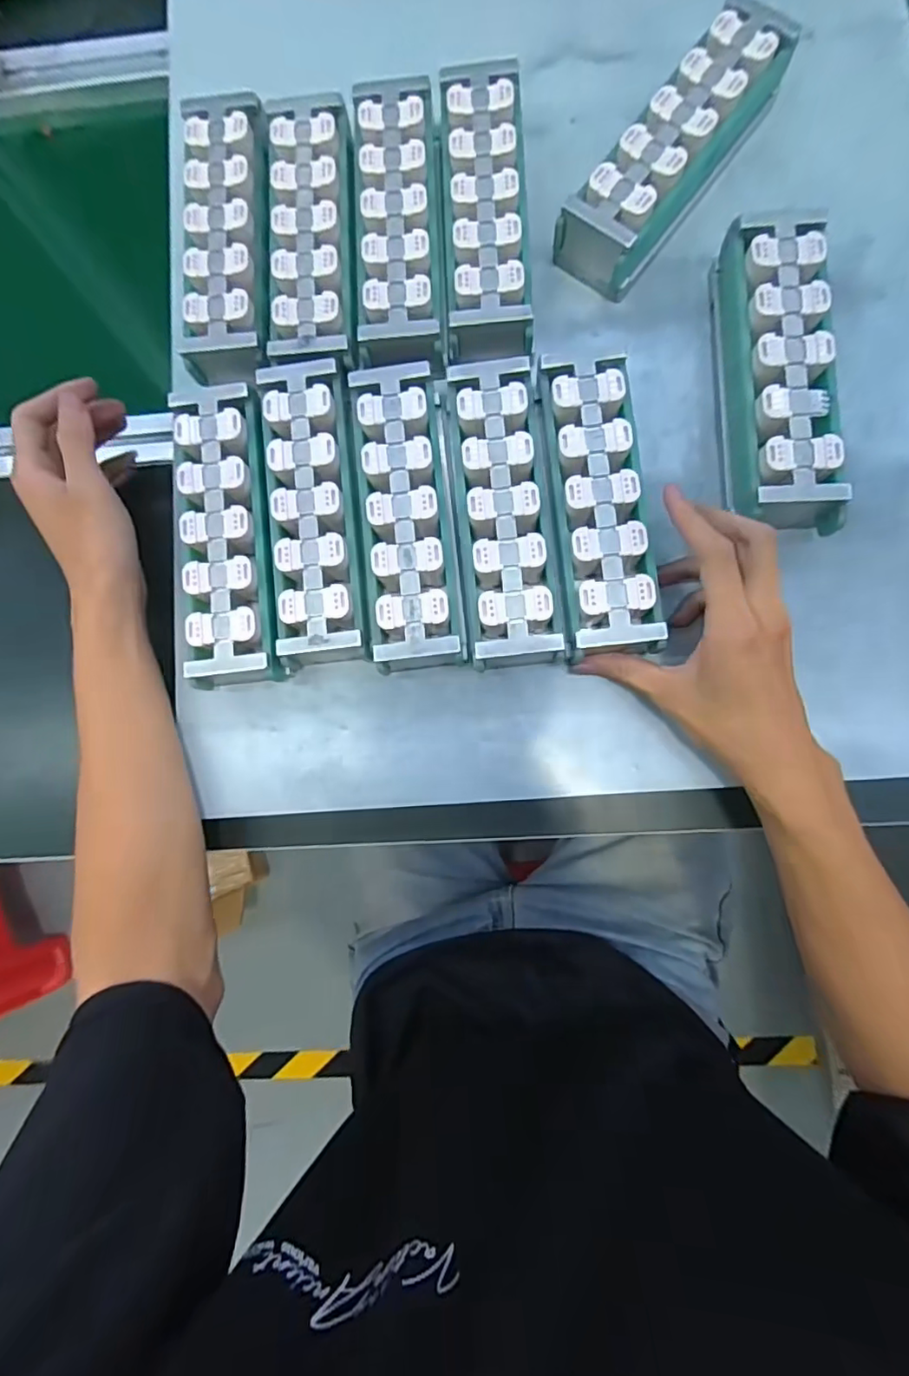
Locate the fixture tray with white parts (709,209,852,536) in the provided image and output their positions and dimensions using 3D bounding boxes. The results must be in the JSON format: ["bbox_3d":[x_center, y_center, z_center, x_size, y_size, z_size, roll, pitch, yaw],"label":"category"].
[{"bbox_3d":[0.205,-0.197,0.357,0.057,0.048,0.196,0,83,4],"label":"fixture tray with white parts"}]

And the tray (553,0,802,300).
[{"bbox_3d":[0.151,-0.364,0.380,0.057,0.050,0.190,38,87,7],"label":"tray"}]

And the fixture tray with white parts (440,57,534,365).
[{"bbox_3d":[0.023,-0.319,0.386,0.055,0.051,0.204,-2,83,6],"label":"fixture tray with white parts"}]

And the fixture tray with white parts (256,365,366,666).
[{"bbox_3d":[-0.091,-0.113,0.371,0.053,0.047,0.192,-6,83,5],"label":"fixture tray with white parts"}]

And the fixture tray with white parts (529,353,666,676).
[{"bbox_3d":[0.094,-0.116,0.358,0.066,0.048,0.189,-7,83,5],"label":"fixture tray with white parts"}]

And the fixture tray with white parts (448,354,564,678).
[{"bbox_3d":[0.033,-0.108,0.361,0.056,0.048,0.191,-6,83,5],"label":"fixture tray with white parts"}]

